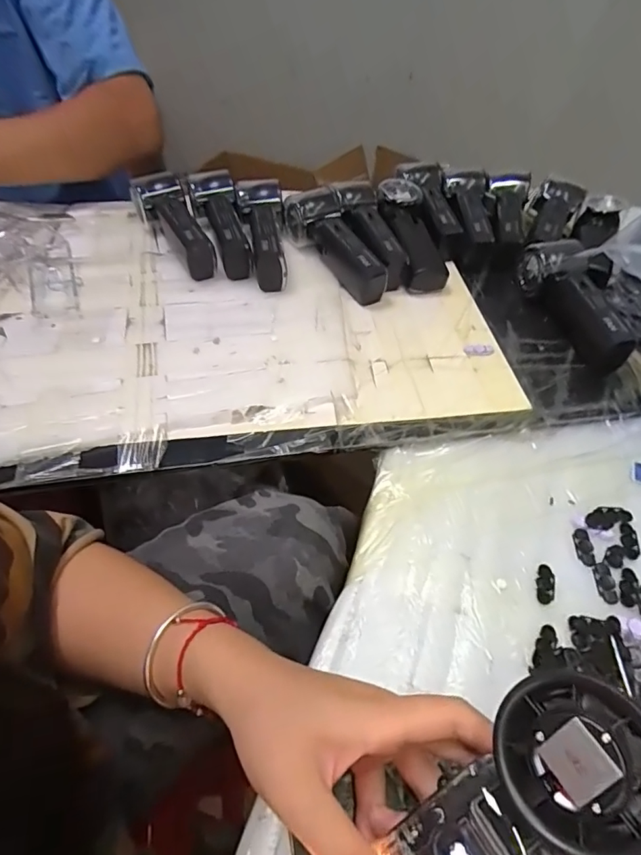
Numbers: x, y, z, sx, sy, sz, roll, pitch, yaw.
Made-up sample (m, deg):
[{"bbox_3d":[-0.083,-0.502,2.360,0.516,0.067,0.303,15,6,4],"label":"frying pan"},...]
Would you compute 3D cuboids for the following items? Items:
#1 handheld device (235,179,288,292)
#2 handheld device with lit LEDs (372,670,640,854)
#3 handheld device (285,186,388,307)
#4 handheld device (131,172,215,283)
[{"bbox_3d":[-0.064,-0.217,0.542,0.052,0.051,0.146,-4,52,-7],"label":"handheld device"},{"bbox_3d":[0.056,0.159,0.185,0.161,0.021,0.052,-47,60,13],"label":"handheld device with lit LEDs"},{"bbox_3d":[0.014,-0.201,0.539,0.064,0.051,0.153,-16,55,-16],"label":"handheld device"},{"bbox_3d":[-0.162,-0.224,0.542,0.056,0.052,0.142,-21,56,-19],"label":"handheld device"}]

